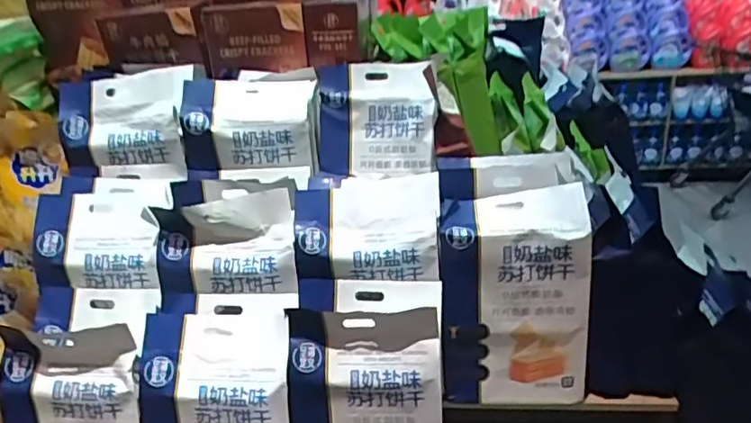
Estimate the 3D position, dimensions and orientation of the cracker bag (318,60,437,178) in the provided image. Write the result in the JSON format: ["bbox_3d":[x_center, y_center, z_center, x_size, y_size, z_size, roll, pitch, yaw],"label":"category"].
[{"bbox_3d":[0.003,-0.188,1.138,0.214,0.052,0.281,-6,64,3],"label":"cracker bag"}]

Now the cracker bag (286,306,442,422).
[{"bbox_3d":[-0.013,0.300,0.843,0.212,0.325,0.084,2,24,11],"label":"cracker bag"}]

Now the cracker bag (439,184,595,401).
[{"bbox_3d":[0.215,0.133,0.926,0.214,0.304,0.121,-2,23,3],"label":"cracker bag"}]

